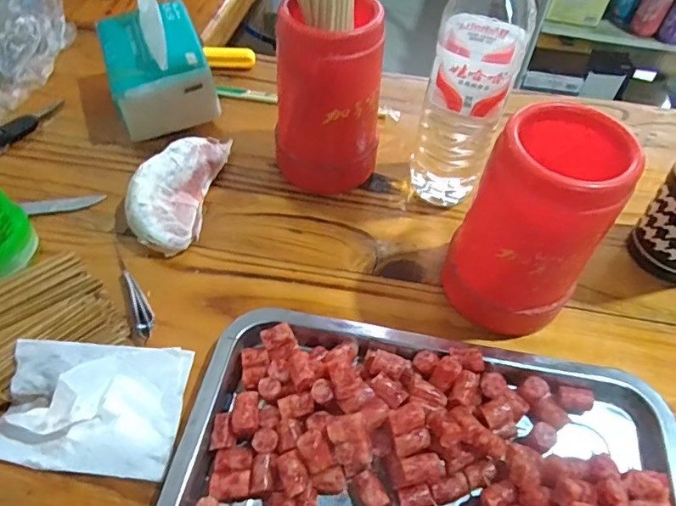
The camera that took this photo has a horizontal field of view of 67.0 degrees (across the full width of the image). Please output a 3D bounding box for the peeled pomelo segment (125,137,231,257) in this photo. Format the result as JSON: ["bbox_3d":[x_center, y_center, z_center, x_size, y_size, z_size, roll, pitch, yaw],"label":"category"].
[{"bbox_3d":[-0.142,-0.060,0.448,0.059,0.041,0.134,8,52,3],"label":"peeled pomelo segment"}]

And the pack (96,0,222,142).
[{"bbox_3d":[-0.179,-0.188,0.506,0.093,0.103,0.114,-15,55,-15],"label":"pack"}]

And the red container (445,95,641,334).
[{"bbox_3d":[0.130,-0.011,0.347,0.084,0.155,0.075,33,57,21],"label":"red container"}]

